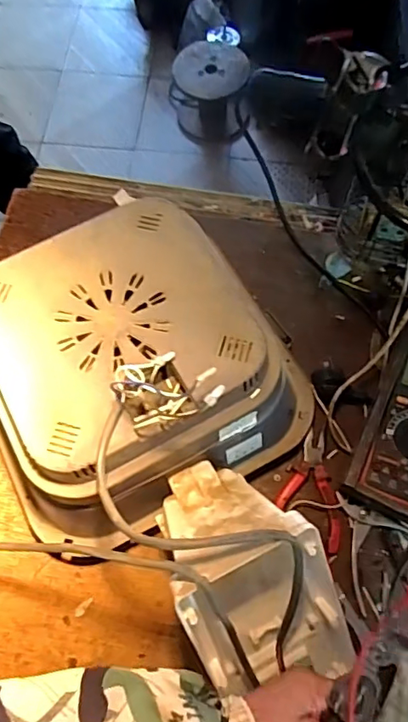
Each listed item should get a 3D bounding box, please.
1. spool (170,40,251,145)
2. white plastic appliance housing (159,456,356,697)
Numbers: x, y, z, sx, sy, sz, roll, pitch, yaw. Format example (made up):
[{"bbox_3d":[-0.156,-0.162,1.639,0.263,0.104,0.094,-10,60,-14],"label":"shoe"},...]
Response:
[{"bbox_3d":[0.016,-0.797,1.607,0.228,0.143,0.245,0,71,1],"label":"spool"},{"bbox_3d":[0.035,0.172,0.449,0.113,0.120,0.188,-21,72,-6],"label":"white plastic appliance housing"}]

